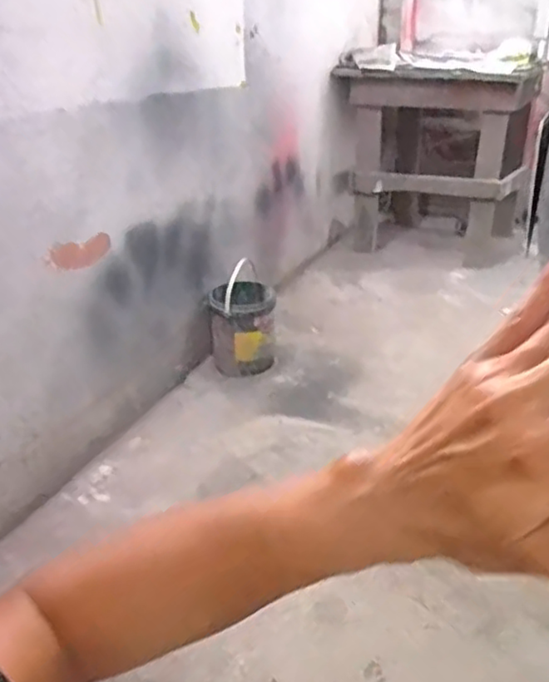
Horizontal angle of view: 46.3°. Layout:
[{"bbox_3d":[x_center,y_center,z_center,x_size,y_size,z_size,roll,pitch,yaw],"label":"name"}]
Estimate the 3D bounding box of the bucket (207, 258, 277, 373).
[{"bbox_3d":[-0.087,-0.055,1.770,0.178,0.319,0.184,-6,26,-7],"label":"bucket"}]

